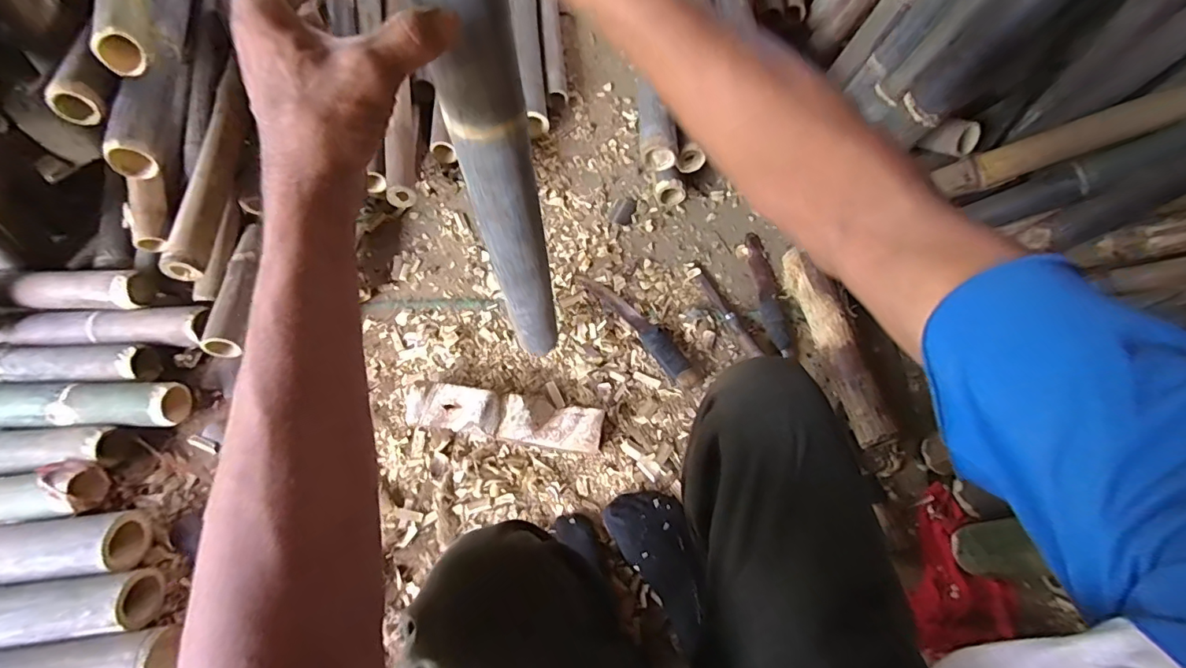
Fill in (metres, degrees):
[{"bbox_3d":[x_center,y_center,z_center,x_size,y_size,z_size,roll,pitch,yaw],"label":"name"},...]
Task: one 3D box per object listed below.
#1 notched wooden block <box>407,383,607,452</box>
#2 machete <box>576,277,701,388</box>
[{"bbox_3d":[-0.137,0.129,0.782,0.303,0.052,0.073,9,63,5],"label":"notched wooden block"},{"bbox_3d":[0.081,-0.022,0.874,0.058,0.035,0.293,-34,67,-16],"label":"machete"}]

